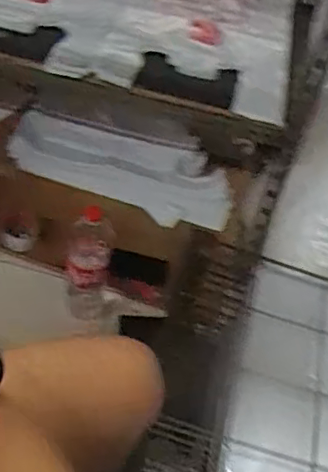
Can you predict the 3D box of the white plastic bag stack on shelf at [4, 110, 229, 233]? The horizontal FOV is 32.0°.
[{"bbox_3d":[-0.108,-0.175,1.527,0.577,0.206,0.172,13,49,0],"label":"white plastic bag stack on shelf"}]

